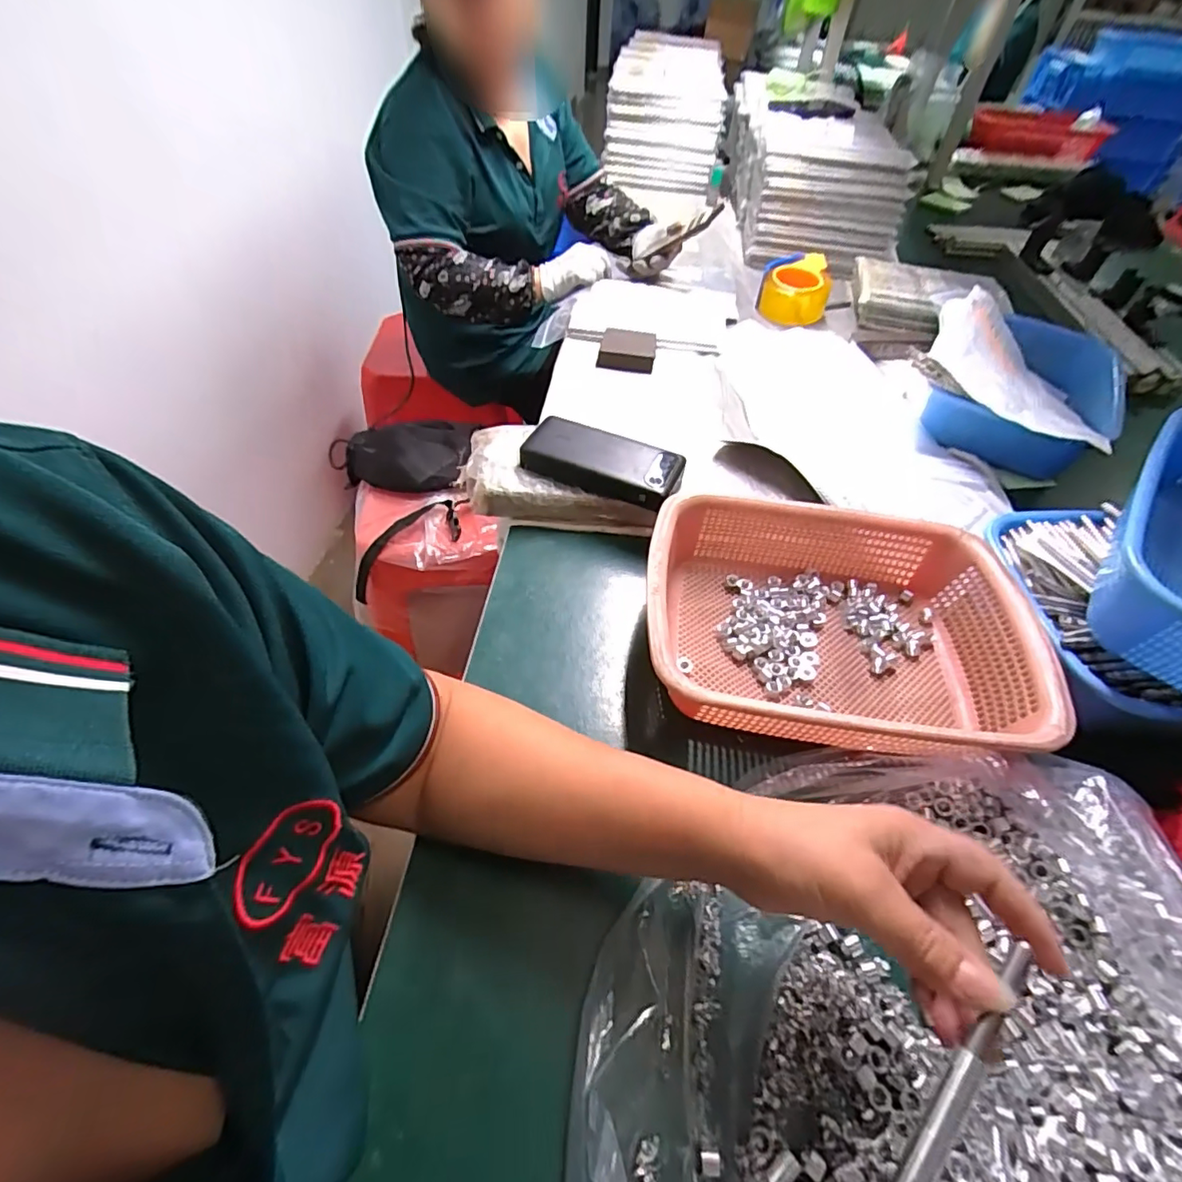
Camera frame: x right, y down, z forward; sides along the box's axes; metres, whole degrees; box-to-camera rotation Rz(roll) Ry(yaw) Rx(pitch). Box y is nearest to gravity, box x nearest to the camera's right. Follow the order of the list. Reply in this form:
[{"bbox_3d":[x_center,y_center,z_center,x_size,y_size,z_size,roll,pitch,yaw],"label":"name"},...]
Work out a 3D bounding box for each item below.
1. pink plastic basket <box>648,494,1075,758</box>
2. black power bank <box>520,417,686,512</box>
[{"bbox_3d":[0.192,0.030,0.457,0.289,0.079,0.218,10,51,5],"label":"pink plastic basket"},{"bbox_3d":[0.012,-0.128,0.558,0.153,0.028,0.069,17,52,10],"label":"black power bank"}]

